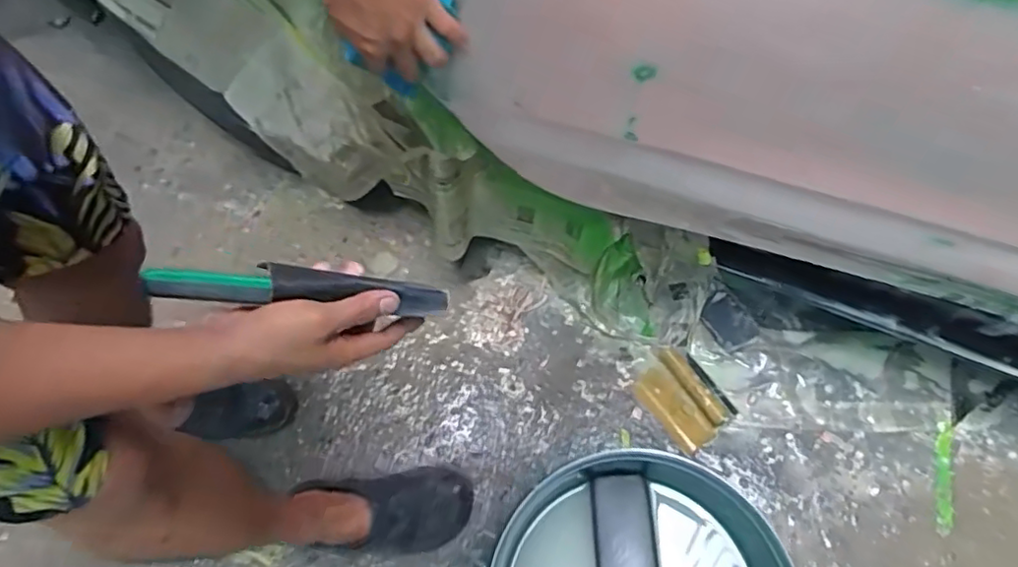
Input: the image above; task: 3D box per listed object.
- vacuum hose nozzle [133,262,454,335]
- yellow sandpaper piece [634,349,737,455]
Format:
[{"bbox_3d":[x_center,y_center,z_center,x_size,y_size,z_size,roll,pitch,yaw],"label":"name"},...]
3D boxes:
[{"bbox_3d":[-0.161,0.002,0.488,0.226,0.026,0.031,5,60,-19],"label":"vacuum hose nozzle"},{"bbox_3d":[0.280,0.184,0.986,0.107,0.010,0.146,-33,65,-15],"label":"yellow sandpaper piece"}]

